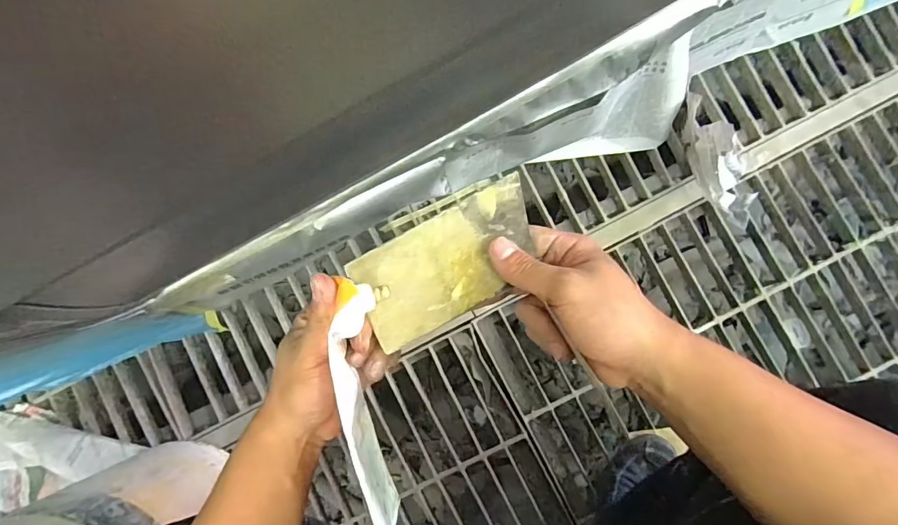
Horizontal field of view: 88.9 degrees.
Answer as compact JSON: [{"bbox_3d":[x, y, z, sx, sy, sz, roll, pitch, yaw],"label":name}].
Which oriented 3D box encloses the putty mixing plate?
[{"bbox_3d":[0.001,0.000,0.333,0.137,0.006,0.074,-29,78,1],"label":"putty mixing plate"}]

